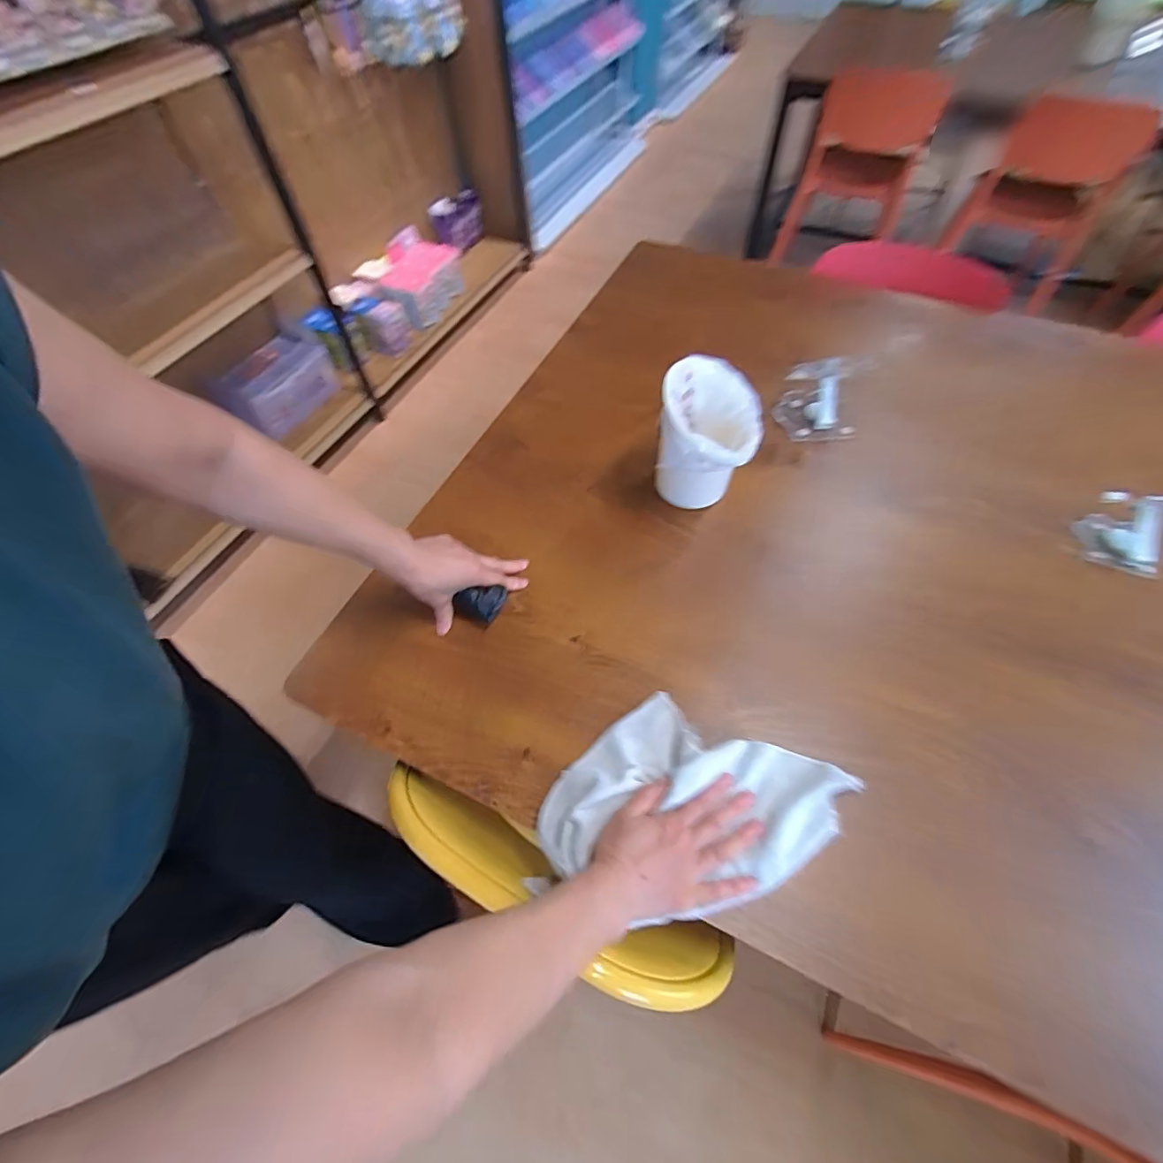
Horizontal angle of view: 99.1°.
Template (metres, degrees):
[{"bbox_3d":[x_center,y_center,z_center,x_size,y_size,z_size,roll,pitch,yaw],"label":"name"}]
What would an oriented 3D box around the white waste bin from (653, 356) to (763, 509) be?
[{"bbox_3d":[0.170,-0.191,0.696,0.136,0.173,0.156,15,61,9],"label":"white waste bin"}]

